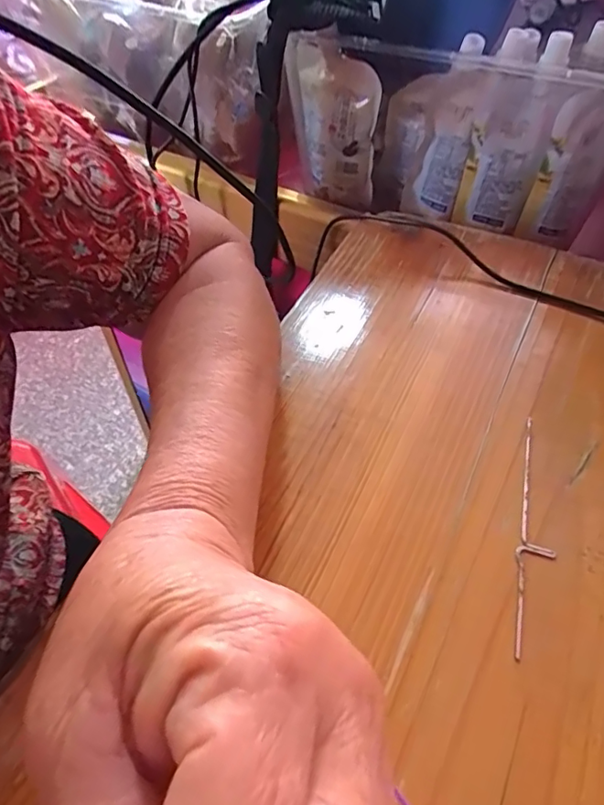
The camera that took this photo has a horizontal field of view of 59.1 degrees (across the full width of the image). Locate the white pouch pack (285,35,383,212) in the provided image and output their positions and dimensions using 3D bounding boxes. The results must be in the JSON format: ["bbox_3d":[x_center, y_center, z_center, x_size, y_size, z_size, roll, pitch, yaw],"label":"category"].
[{"bbox_3d":[0.028,-0.235,0.462,0.086,0.133,0.022,23,54,19],"label":"white pouch pack"}]

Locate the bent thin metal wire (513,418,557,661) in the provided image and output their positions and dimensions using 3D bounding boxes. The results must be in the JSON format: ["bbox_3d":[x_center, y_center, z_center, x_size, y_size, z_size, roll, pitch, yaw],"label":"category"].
[{"bbox_3d":[0.109,0.057,0.247,0.016,0.004,0.122,13,52,12],"label":"bent thin metal wire"}]

